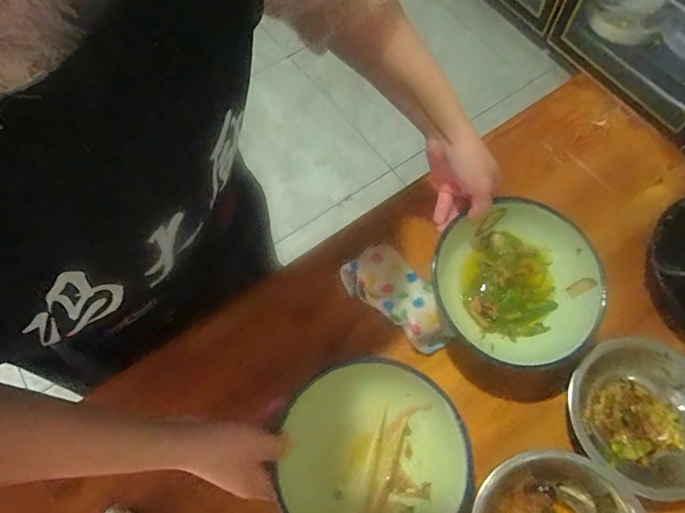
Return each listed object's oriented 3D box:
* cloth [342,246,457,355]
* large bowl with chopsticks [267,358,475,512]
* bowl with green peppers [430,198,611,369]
[{"bbox_3d":[0.065,0.048,0.535,0.067,0.040,0.135,-36,70,-13],"label":"cloth"},{"bbox_3d":[0.024,0.192,0.443,0.181,0.072,0.183,-26,68,-10],"label":"large bowl with chopsticks"},{"bbox_3d":[0.187,0.031,0.508,0.156,0.055,0.166,-1,66,1],"label":"bowl with green peppers"}]

